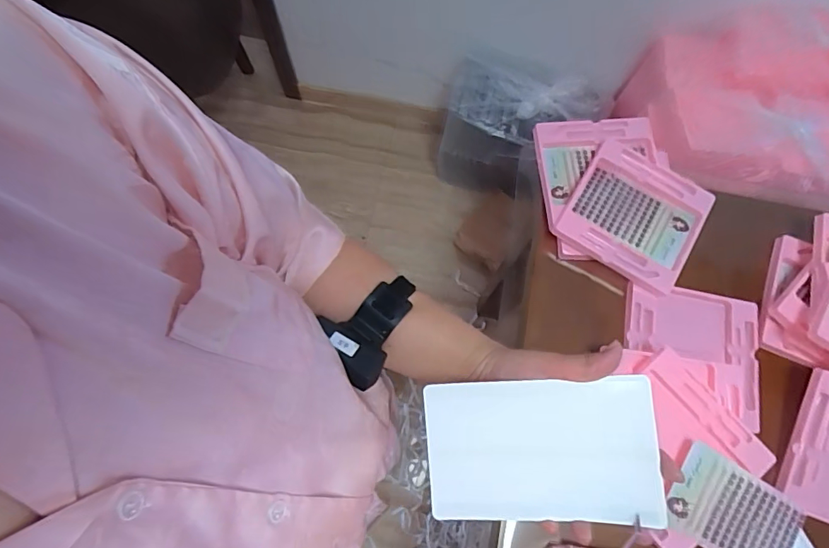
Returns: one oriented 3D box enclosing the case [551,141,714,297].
[{"bbox_3d":[0.336,-0.093,0.716,0.191,0.023,0.192,31,74,8],"label":"case"}]

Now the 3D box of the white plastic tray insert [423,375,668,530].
[{"bbox_3d":[0.095,0.138,0.362,0.169,0.009,0.103,-5,85,12],"label":"white plastic tray insert"}]

